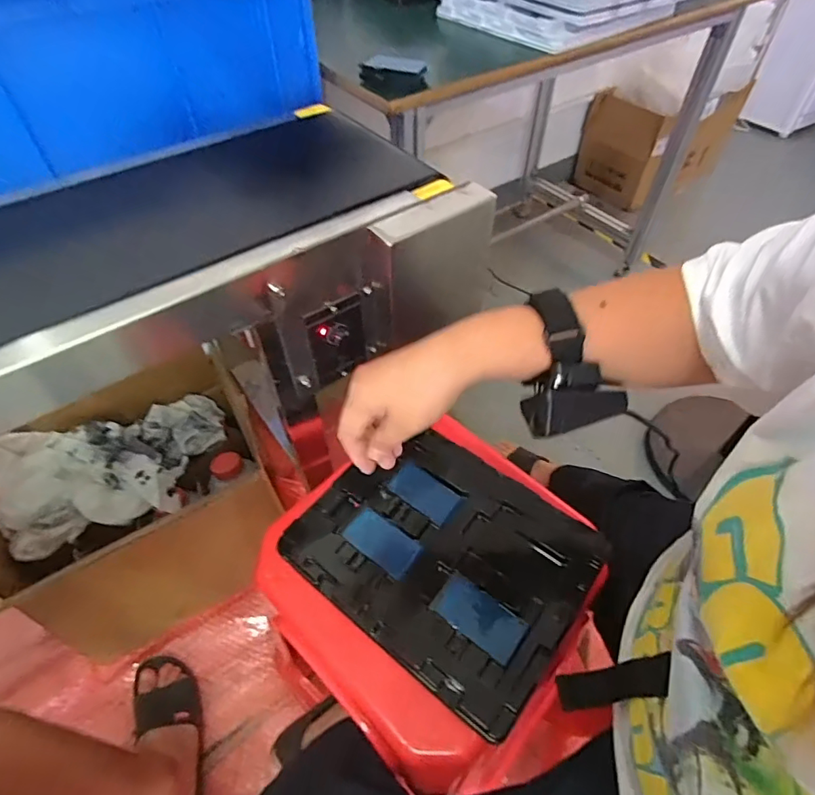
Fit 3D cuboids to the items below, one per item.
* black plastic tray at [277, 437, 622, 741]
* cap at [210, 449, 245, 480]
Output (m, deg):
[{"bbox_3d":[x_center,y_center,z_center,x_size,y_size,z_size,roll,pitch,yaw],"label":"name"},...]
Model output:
[{"bbox_3d":[0.039,0.154,0.518,0.272,0.014,0.222,32,58,23],"label":"black plastic tray"},{"bbox_3d":[-0.305,0.113,0.837,0.049,0.017,0.050,0,51,0],"label":"cap"}]

